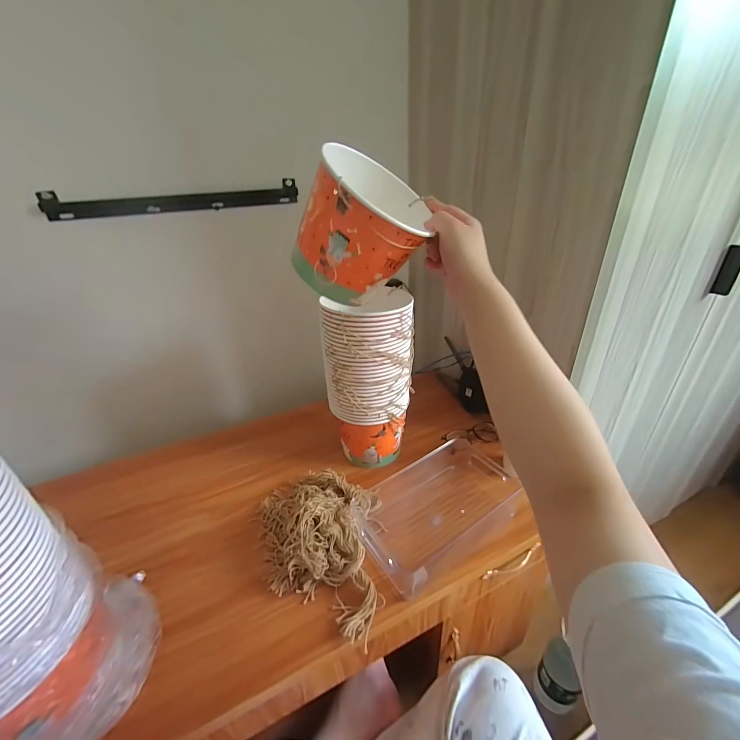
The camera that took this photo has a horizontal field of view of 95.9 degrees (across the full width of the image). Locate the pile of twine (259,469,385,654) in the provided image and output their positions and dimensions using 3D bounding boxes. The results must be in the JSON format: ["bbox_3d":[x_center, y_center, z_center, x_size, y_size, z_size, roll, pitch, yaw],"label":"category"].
[{"bbox_3d":[-0.096,0.277,0.552,0.217,0.070,0.263,-2,29,2],"label":"pile of twine"}]

